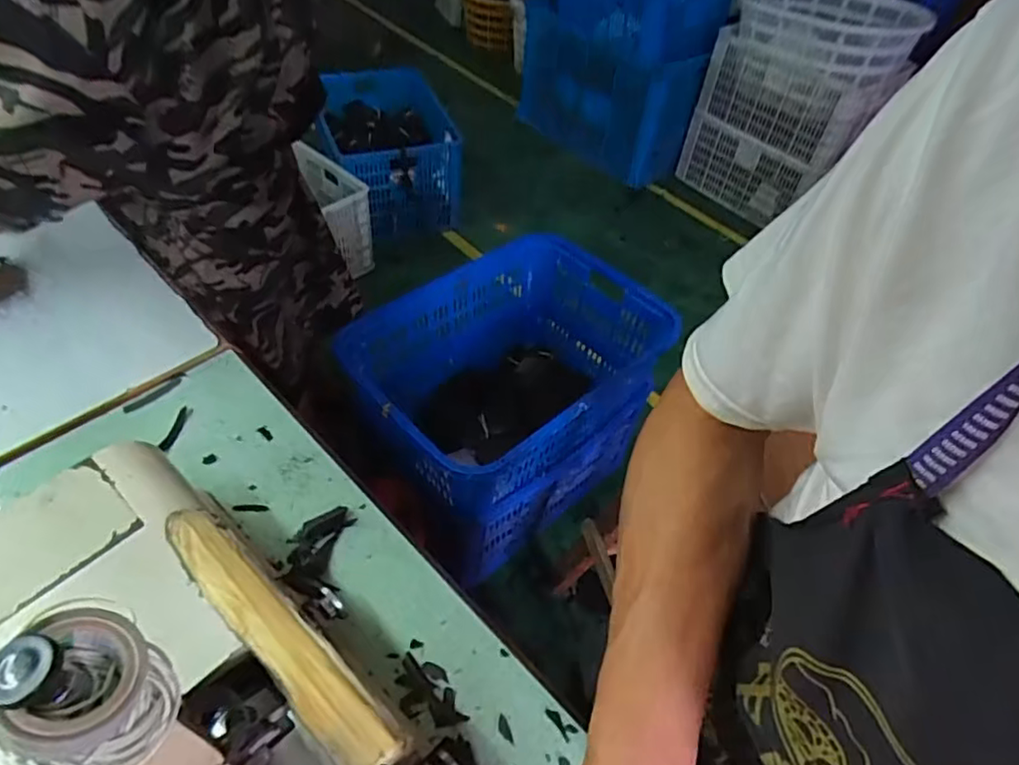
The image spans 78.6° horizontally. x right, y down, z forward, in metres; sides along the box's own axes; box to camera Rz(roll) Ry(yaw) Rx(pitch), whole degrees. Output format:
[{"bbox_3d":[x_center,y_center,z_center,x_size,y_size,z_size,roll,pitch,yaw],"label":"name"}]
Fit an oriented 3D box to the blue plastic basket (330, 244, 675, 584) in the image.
[{"bbox_3d":[0.002,0.036,1.443,0.624,0.452,0.462,-29,58,-29],"label":"blue plastic basket"}]

